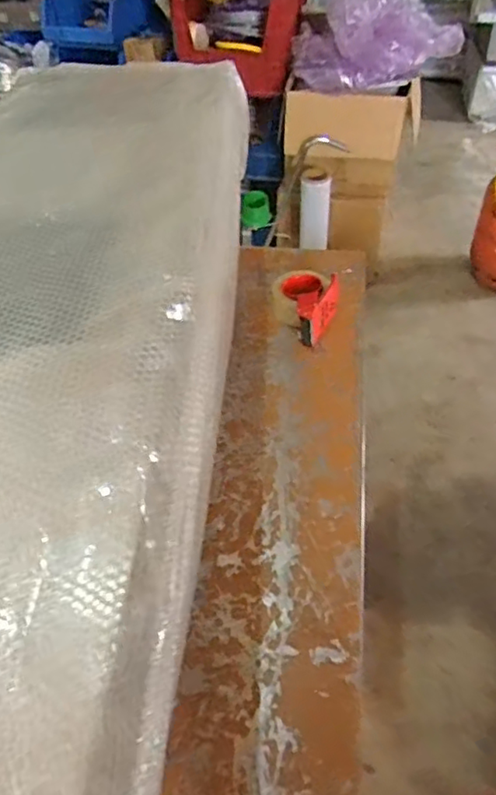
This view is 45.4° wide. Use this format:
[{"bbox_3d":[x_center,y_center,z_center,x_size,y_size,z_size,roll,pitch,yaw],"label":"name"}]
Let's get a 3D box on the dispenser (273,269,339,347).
[{"bbox_3d":[0.115,-0.186,1.157,0.120,0.073,0.166,5,49,7],"label":"dispenser"}]

